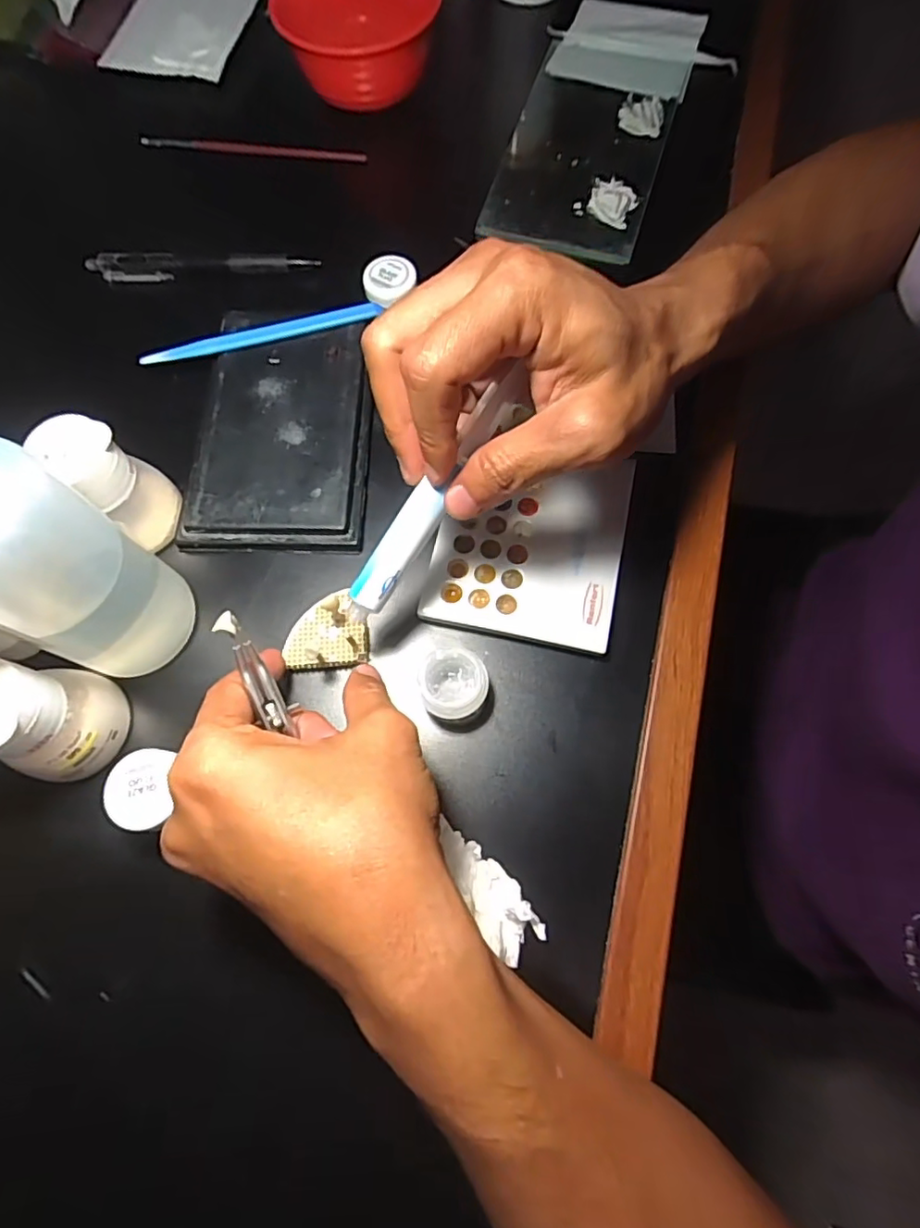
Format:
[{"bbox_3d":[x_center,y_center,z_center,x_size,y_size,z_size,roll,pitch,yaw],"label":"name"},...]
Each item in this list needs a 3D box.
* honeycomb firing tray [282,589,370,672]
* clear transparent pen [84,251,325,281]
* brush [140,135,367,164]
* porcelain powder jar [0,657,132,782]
[{"bbox_3d":[-0.065,0.008,0.286,0.040,0.006,0.037,-4,71,-1],"label":"honeycomb firing tray"},{"bbox_3d":[-0.164,-0.220,0.369,0.144,0.013,0.013,2,71,1],"label":"clear transparent pen"},{"bbox_3d":[-0.144,-0.324,0.407,0.159,0.008,0.006,8,71,3],"label":"brush"},{"bbox_3d":[-0.179,0.044,0.250,0.042,0.058,0.046,0,71,0],"label":"porcelain powder jar"}]

